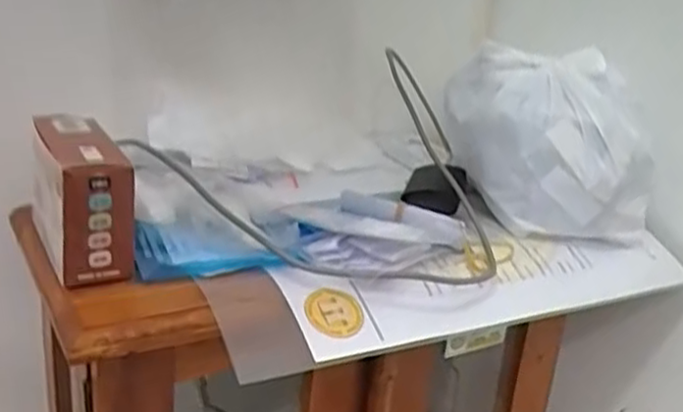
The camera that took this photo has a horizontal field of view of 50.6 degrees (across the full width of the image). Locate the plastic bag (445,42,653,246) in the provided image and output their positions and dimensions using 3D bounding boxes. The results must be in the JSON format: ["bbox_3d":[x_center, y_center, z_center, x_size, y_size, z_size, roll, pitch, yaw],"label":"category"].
[{"bbox_3d":[0.142,-0.044,0.498,0.097,0.114,0.111,-7,22,-28],"label":"plastic bag"}]

